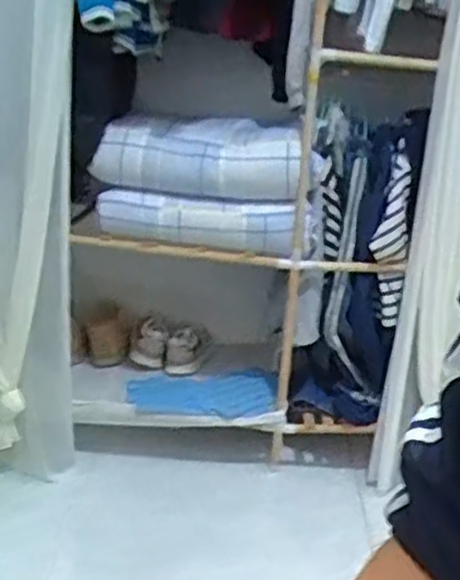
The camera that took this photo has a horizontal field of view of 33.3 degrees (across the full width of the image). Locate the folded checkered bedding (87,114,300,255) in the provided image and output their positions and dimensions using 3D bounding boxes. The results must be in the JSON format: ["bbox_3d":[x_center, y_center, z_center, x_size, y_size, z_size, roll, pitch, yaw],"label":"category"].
[{"bbox_3d":[-0.074,-0.233,1.614,0.409,0.230,0.190,3,19,-4],"label":"folded checkered bedding"}]

